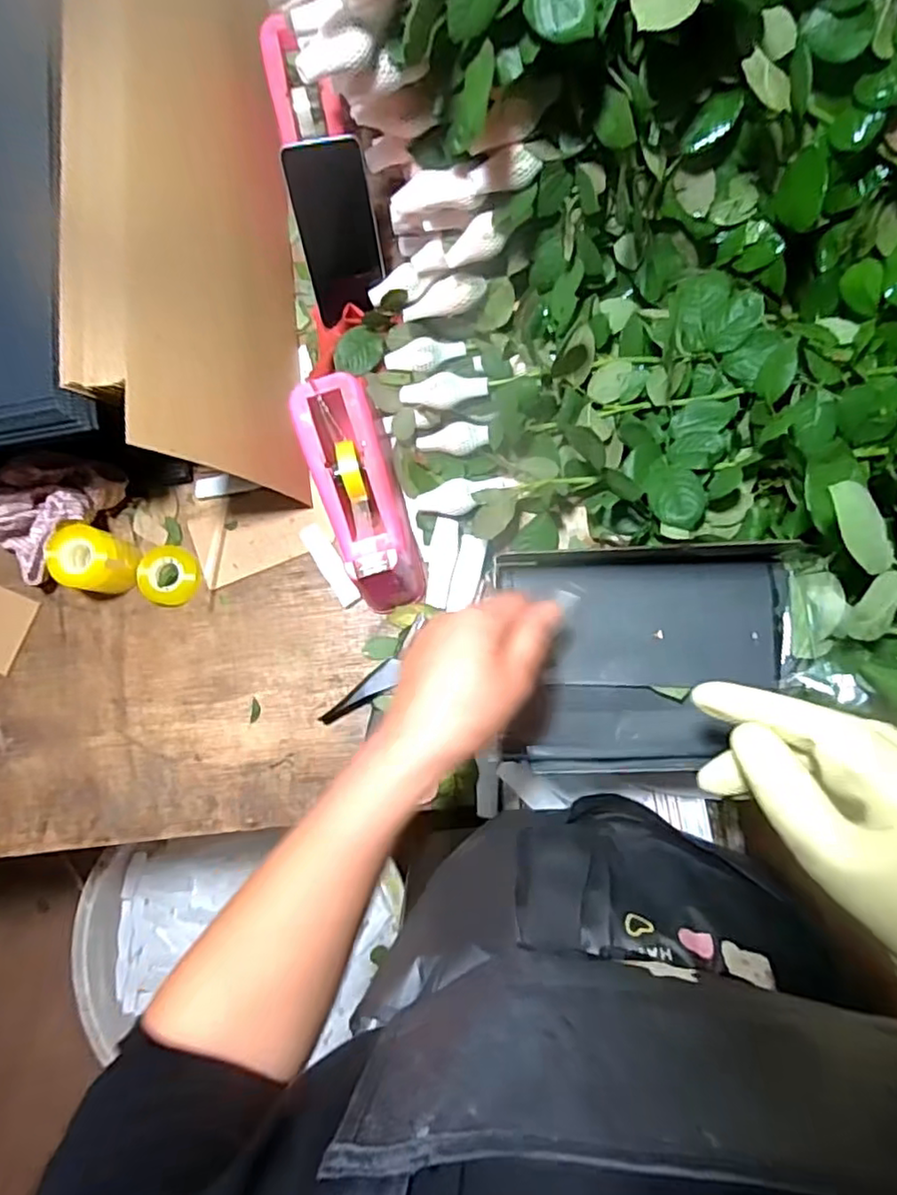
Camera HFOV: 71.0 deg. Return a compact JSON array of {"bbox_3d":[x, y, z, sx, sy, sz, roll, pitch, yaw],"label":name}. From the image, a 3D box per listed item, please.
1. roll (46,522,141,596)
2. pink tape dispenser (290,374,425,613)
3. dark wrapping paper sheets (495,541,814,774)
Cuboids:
[{"bbox_3d":[-0.341,-0.035,0.612,0.063,0.057,0.058,-1,82,4],"label":"roll"},{"bbox_3d":[-0.077,-0.090,0.565,0.072,0.097,0.217,-18,98,1],"label":"pink tape dispenser"},{"bbox_3d":[0.146,0.043,0.456,0.208,0.031,0.158,-3,82,3],"label":"dark wrapping paper sheets"}]

